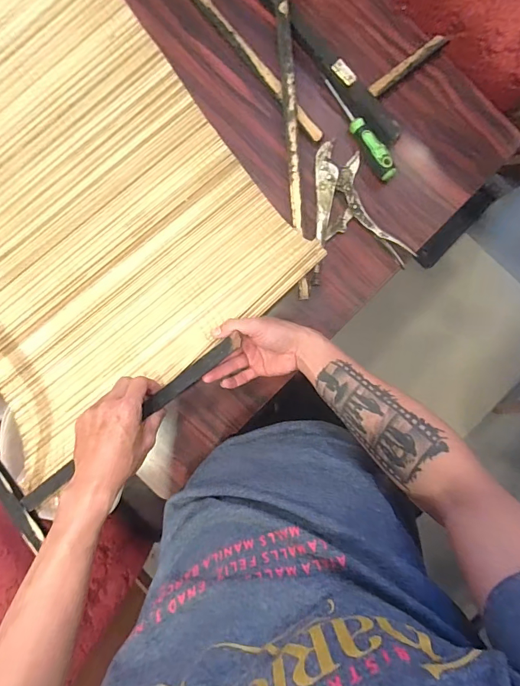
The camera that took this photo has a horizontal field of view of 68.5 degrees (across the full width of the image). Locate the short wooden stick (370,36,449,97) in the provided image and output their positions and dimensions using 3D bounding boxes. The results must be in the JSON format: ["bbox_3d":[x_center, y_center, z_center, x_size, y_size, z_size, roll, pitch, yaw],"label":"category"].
[{"bbox_3d":[0.222,-0.422,0.576,0.135,0.005,0.020,-37,90,2],"label":"short wooden stick"}]

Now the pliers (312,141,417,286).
[{"bbox_3d":[0.155,-0.202,0.590,0.146,0.016,0.210,-2,91,2],"label":"pliers"}]

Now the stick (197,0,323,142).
[{"bbox_3d":[-0.027,-0.453,0.589,0.020,0.013,0.360,-41,90,2],"label":"stick"}]

